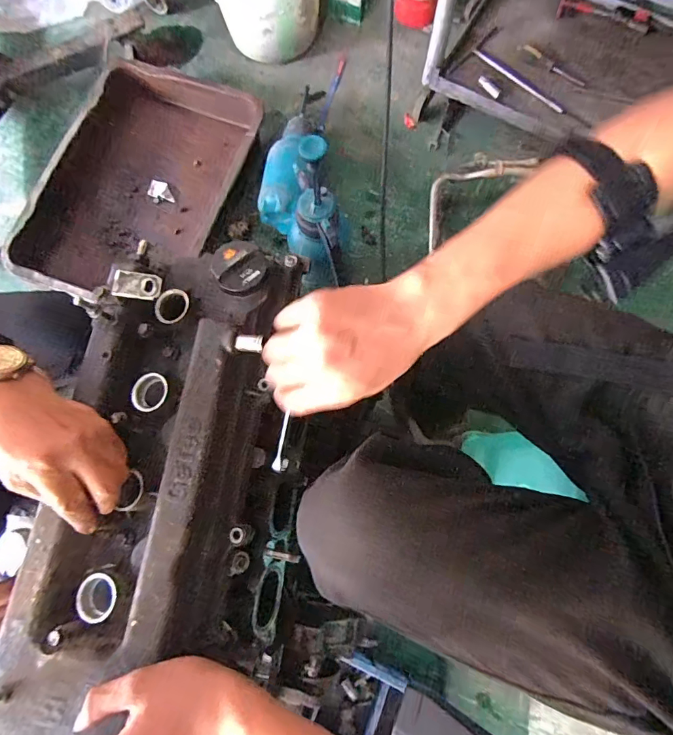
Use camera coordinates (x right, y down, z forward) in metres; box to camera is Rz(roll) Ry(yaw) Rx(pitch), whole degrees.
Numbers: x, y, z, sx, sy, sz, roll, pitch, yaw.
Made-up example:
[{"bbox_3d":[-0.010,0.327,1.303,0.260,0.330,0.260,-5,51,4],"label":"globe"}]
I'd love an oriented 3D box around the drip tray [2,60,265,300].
[{"bbox_3d":[-0.474,-0.460,1.065,0.426,0.087,0.634,22,77,5],"label":"drip tray"}]

